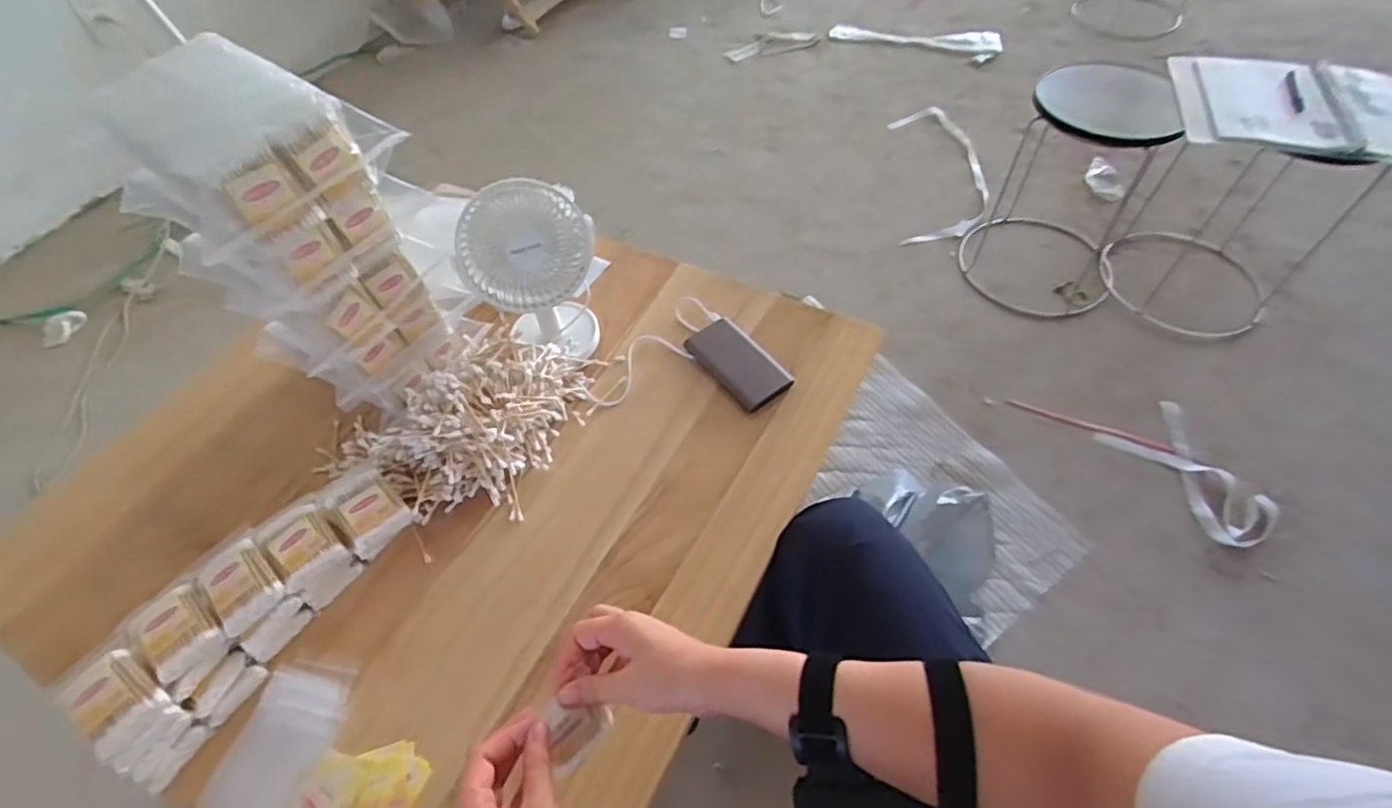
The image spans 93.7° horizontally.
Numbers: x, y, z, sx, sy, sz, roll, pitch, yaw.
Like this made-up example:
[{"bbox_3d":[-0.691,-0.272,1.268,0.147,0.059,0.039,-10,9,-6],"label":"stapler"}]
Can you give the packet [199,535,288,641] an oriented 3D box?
[{"bbox_3d":[-0.423,0.165,0.603,0.057,0.016,0.081,-38,60,-22],"label":"packet"}]

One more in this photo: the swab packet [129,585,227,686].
[{"bbox_3d":[-0.467,0.201,0.587,0.082,0.021,0.055,35,63,26],"label":"swab packet"}]

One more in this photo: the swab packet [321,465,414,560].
[{"bbox_3d":[-0.330,0.104,0.655,0.060,0.025,0.089,-37,60,-22],"label":"swab packet"}]

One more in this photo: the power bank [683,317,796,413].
[{"bbox_3d":[0.051,-0.051,0.800,0.070,0.015,0.136,-32,58,-19],"label":"power bank"}]

